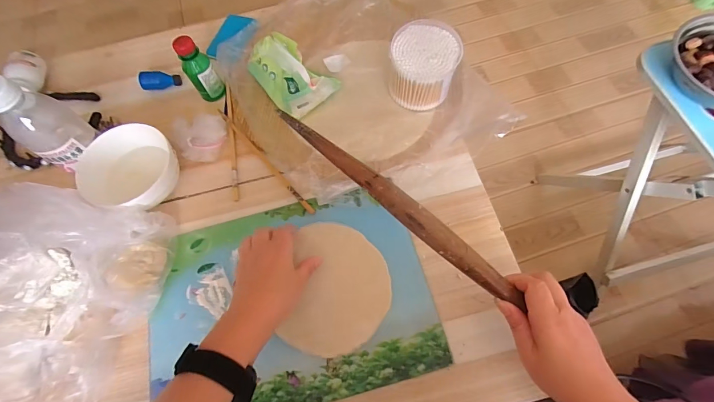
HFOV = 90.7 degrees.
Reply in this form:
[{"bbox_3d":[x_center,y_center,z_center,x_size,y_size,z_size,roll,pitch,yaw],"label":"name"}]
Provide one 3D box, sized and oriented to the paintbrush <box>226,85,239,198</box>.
[{"bbox_3d":[-0.189,-0.093,0.537,0.009,0.012,0.200,-10,66,-2],"label":"paintbrush"}]

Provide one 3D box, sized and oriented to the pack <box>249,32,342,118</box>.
[{"bbox_3d":[-0.097,-0.193,0.523,0.090,0.058,0.127,-37,70,-11],"label":"pack"}]

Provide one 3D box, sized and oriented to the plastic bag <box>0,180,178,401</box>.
[{"bbox_3d":[-0.374,0.144,0.387,0.181,0.146,0.343,17,69,11],"label":"plastic bag"}]

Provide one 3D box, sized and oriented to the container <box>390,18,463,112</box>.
[{"bbox_3d":[0.095,-0.192,0.506,0.093,0.074,0.100,6,68,6],"label":"container"}]

